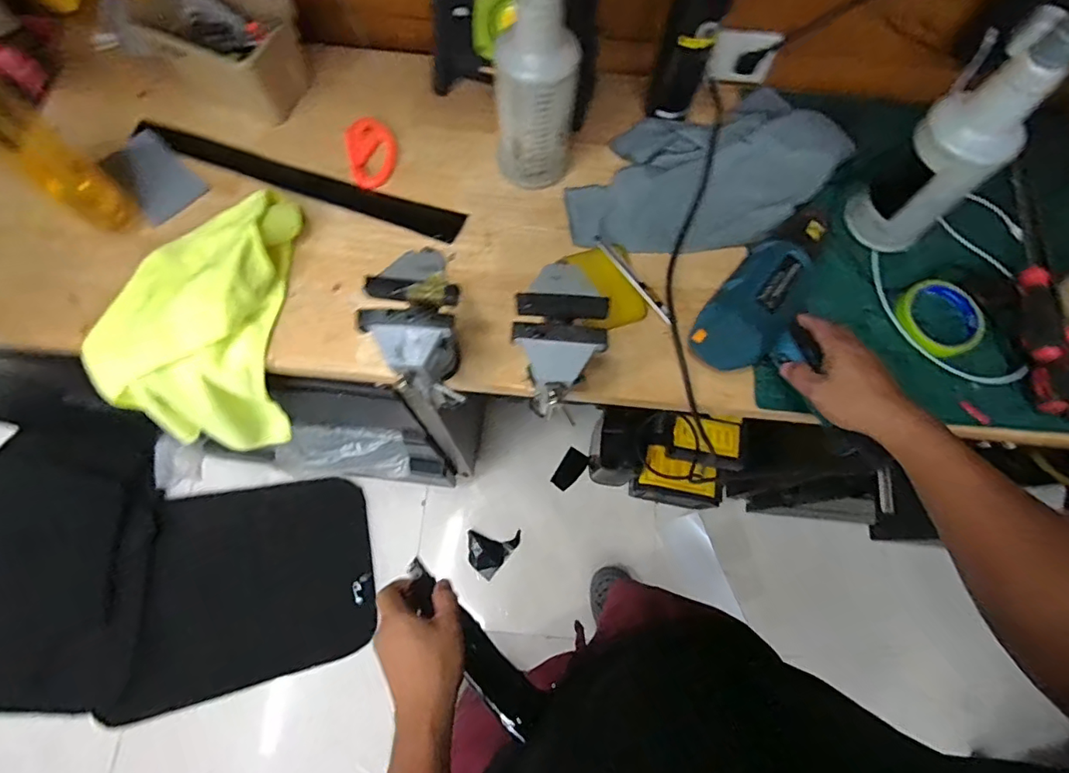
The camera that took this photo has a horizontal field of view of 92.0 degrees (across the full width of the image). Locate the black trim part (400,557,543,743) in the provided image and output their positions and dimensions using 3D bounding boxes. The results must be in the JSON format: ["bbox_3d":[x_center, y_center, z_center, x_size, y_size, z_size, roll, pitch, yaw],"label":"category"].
[{"bbox_3d":[-0.062,0.252,0.509,0.042,0.028,0.189,-38,83,-12],"label":"black trim part"}]

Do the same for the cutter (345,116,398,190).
[{"bbox_3d":[-0.199,-0.288,0.636,0.058,0.015,0.095,-16,74,-7],"label":"cutter"}]

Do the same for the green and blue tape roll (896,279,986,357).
[{"bbox_3d":[0.460,-0.080,0.581,0.088,0.021,0.089,0,72,-1],"label":"green and blue tape roll"}]

